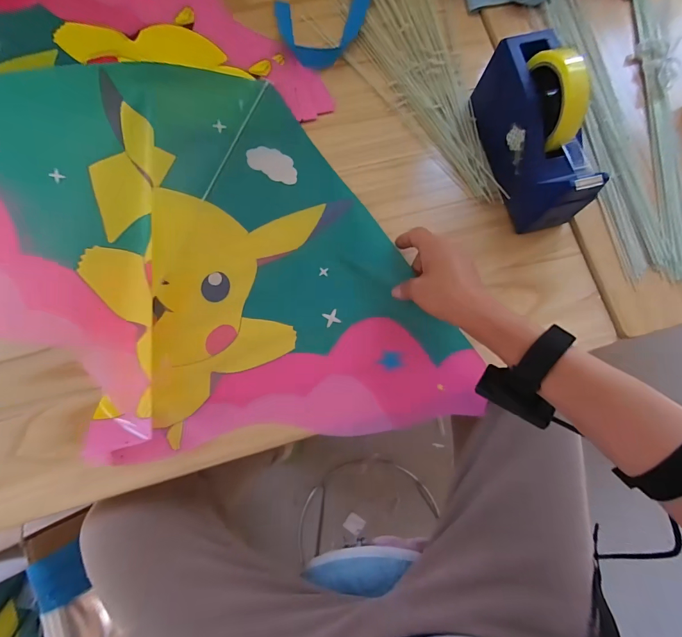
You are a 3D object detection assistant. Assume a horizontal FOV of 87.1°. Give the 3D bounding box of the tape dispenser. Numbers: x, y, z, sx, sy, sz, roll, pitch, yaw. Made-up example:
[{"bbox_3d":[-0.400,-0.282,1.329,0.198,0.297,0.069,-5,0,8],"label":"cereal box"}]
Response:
[{"bbox_3d":[0.228,-0.218,0.414,0.070,0.123,0.200,-19,81,-4],"label":"tape dispenser"}]

